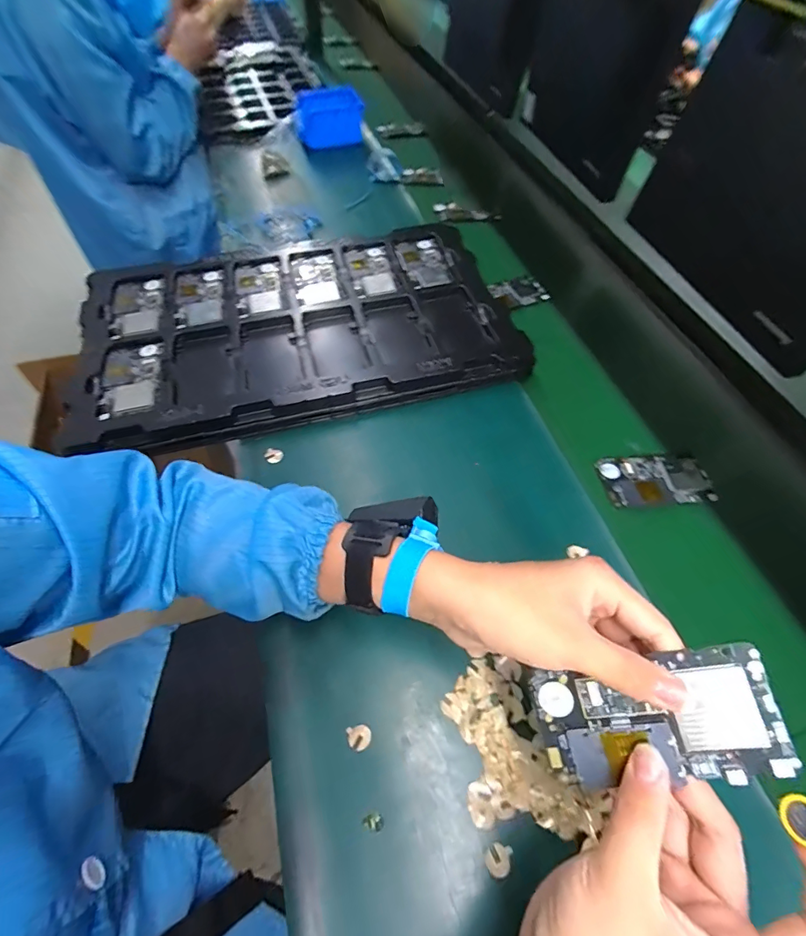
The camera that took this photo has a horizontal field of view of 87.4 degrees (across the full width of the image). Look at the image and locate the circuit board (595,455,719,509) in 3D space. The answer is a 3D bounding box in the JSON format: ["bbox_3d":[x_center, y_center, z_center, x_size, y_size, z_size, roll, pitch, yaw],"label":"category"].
[{"bbox_3d":[0.291,0.014,0.487,0.127,0.006,0.065,-4,57,-6],"label":"circuit board"}]

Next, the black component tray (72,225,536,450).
[{"bbox_3d":[-0.139,-0.200,0.580,0.554,0.047,0.327,-12,58,-12],"label":"black component tray"}]

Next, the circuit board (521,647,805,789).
[{"bbox_3d":[0.143,0.146,0.245,0.126,0.006,0.064,-18,72,17],"label":"circuit board"}]

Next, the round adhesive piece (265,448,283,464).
[{"bbox_3d":[-0.148,-0.015,0.483,0.019,0.004,0.018,2,56,-3],"label":"round adhesive piece"}]

